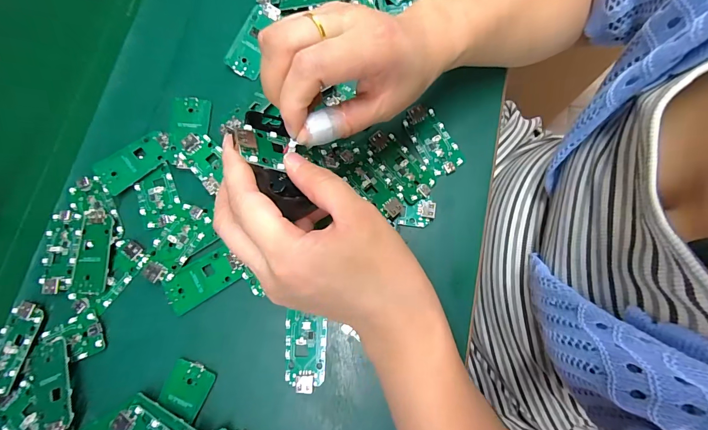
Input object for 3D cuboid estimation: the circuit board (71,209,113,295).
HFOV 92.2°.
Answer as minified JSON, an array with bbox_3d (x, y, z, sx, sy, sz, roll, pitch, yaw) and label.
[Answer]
[{"bbox_3d":[-0.203,0.028,0.267,0.026,0.007,0.065,3,78,-1],"label":"circuit board"}]

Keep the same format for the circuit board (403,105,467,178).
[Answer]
[{"bbox_3d":[0.066,-0.065,0.288,0.031,0.004,0.064,-27,80,-7],"label":"circuit board"}]

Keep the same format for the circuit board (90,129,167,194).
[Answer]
[{"bbox_3d":[-0.181,-0.046,0.282,0.060,0.004,0.032,-36,83,-13],"label":"circuit board"}]

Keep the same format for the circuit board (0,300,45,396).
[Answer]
[{"bbox_3d":[-0.253,0.098,0.251,0.030,0.005,0.064,16,78,2],"label":"circuit board"}]

